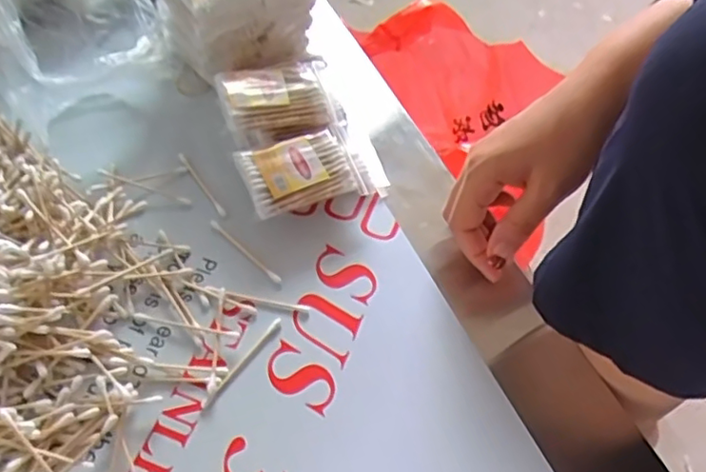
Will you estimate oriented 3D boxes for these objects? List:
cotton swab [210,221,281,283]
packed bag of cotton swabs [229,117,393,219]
[{"bbox_3d":[-0.076,0.010,0.427,0.071,0.005,0.006,39,61,22],"label":"cotton swab"},{"bbox_3d":[-0.028,-0.051,0.458,0.110,0.042,0.067,-17,57,-16],"label":"packed bag of cotton swabs"}]

